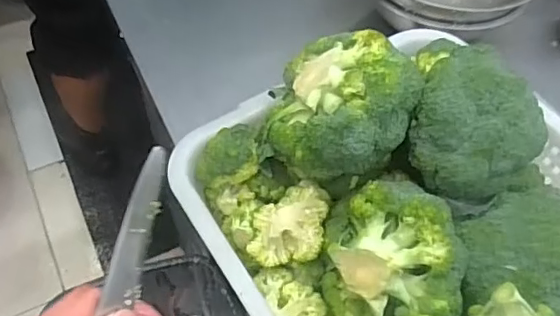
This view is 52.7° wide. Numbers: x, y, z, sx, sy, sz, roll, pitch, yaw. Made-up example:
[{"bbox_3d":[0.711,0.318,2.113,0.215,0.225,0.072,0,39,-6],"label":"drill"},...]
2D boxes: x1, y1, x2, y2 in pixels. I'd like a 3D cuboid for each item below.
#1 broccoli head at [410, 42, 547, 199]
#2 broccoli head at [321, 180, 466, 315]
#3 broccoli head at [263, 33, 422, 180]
[{"bbox_3d":[0.148,-0.022,0.414,0.095,0.073,0.091,1,53,-2],"label":"broccoli head"},{"bbox_3d":[0.079,0.069,0.394,0.089,0.073,0.080,6,53,2],"label":"broccoli head"},{"bbox_3d":[0.044,-0.040,0.402,0.096,0.067,0.095,1,53,-2],"label":"broccoli head"}]

